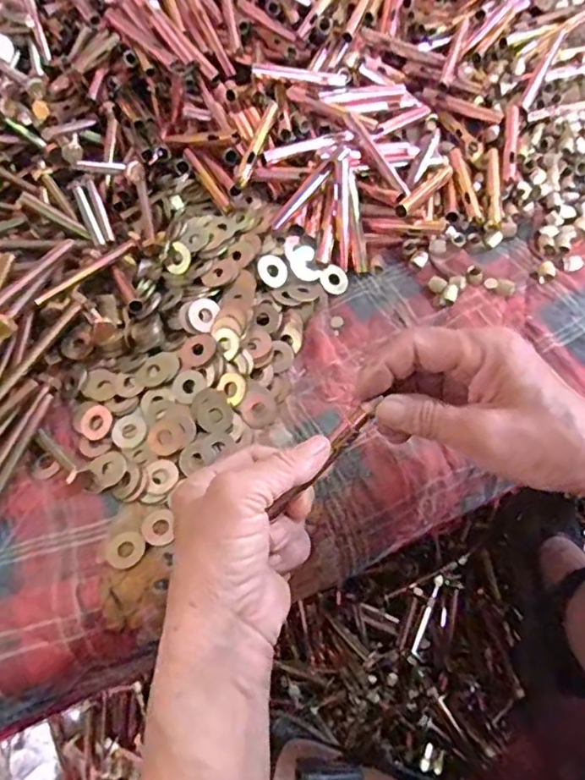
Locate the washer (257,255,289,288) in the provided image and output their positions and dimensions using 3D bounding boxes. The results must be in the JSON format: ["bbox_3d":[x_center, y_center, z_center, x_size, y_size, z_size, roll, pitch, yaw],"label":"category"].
[{"bbox_3d":[-0.015,-0.093,0.442,0.022,0.004,0.027,-9,62,-3],"label":"washer"}]

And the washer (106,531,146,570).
[{"bbox_3d":[-0.105,0.101,0.364,0.024,0.004,0.025,-36,56,-20],"label":"washer"}]

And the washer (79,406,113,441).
[{"bbox_3d":[-0.141,0.023,0.414,0.024,0.006,0.026,-1,62,1],"label":"washer"}]

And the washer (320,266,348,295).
[{"bbox_3d":[0.033,-0.087,0.456,0.023,0.004,0.023,-45,98,-19],"label":"washer"}]

